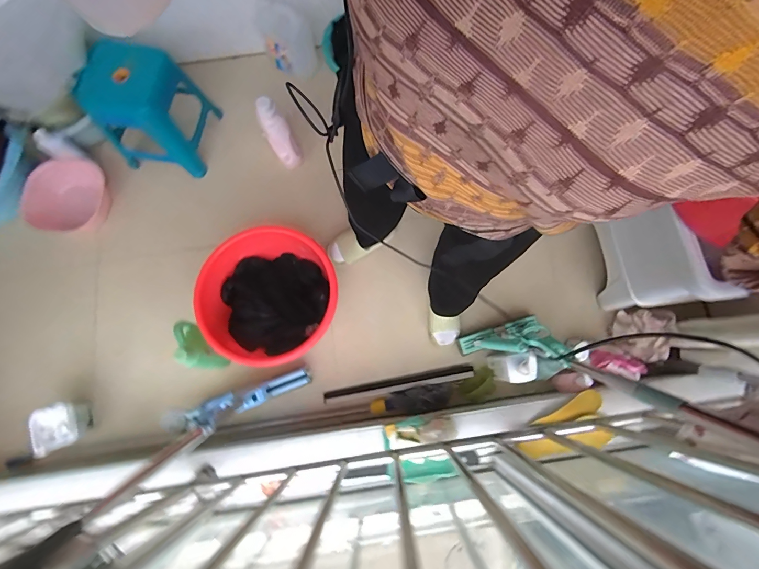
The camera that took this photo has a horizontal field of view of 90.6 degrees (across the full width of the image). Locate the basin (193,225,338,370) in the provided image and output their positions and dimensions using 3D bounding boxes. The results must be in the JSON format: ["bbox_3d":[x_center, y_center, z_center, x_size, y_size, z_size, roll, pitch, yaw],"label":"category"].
[{"bbox_3d":[-0.319,0.043,1.122,0.374,0.179,0.374,0,76,1],"label":"basin"}]

